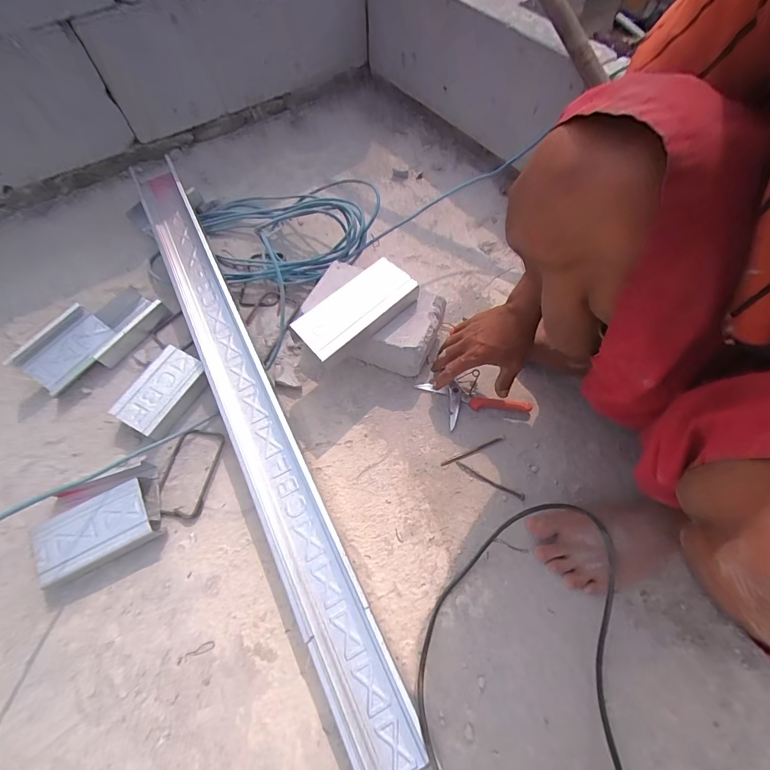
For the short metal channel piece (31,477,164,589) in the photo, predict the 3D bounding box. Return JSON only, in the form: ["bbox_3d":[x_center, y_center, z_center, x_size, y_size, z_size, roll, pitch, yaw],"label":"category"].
[{"bbox_3d":[-0.361,0.178,0.457,0.136,0.042,0.094,-24,66,-11],"label":"short metal channel piece"}]

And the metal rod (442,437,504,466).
[{"bbox_3d":[0.125,0.095,0.518,0.097,0.004,0.006,-21,65,-10],"label":"metal rod"}]

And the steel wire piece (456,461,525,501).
[{"bbox_3d":[0.145,0.133,0.502,0.100,0.004,0.009,25,66,12],"label":"steel wire piece"}]

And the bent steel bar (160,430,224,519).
[{"bbox_3d":[-0.273,0.121,0.506,0.066,0.007,0.120,8,63,4],"label":"bent steel bar"}]

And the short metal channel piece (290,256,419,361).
[{"bbox_3d":[-0.039,-0.106,0.506,0.175,0.029,0.075,-42,70,-19],"label":"short metal channel piece"}]

